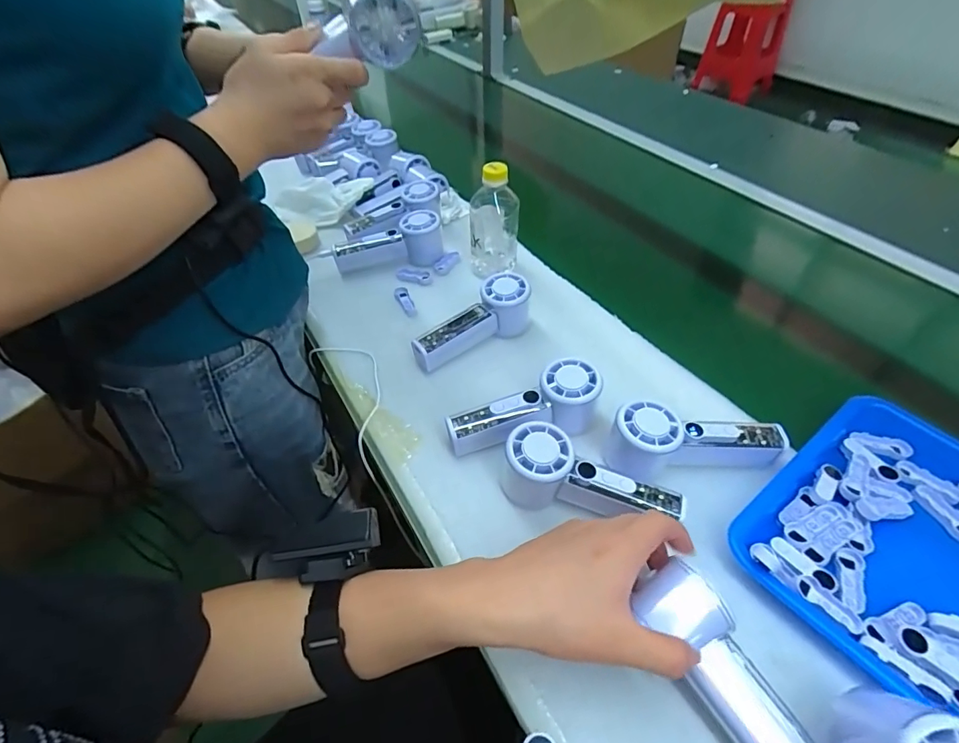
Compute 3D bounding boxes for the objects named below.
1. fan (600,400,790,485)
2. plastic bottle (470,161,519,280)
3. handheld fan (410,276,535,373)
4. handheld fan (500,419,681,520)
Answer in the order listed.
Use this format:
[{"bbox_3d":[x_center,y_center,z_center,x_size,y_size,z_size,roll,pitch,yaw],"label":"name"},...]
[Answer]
[{"bbox_3d":[0.198,0.064,0.436,0.158,0.061,0.055,-5,48,-2],"label":"fan"},{"bbox_3d":[0.020,-0.193,0.620,0.064,0.152,0.057,-1,48,2],"label":"plastic bottle"},{"bbox_3d":[-0.011,-0.057,0.554,0.145,0.062,0.051,-23,51,-18],"label":"handheld fan"},{"bbox_3d":[0.095,0.091,0.411,0.151,0.061,0.055,8,48,9],"label":"handheld fan"}]

